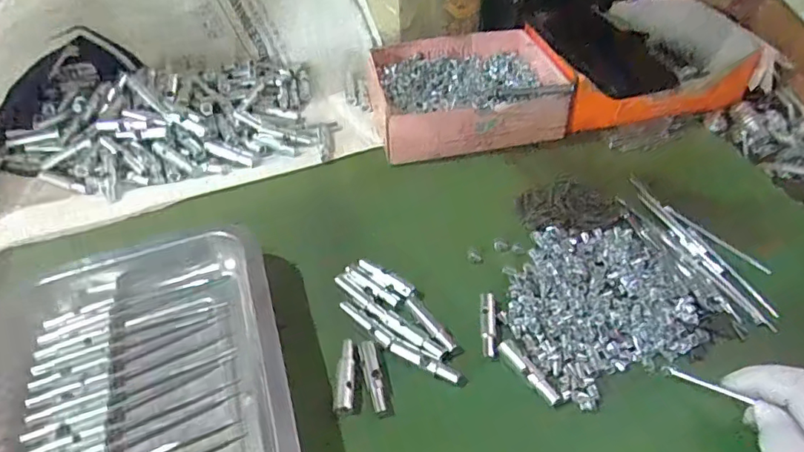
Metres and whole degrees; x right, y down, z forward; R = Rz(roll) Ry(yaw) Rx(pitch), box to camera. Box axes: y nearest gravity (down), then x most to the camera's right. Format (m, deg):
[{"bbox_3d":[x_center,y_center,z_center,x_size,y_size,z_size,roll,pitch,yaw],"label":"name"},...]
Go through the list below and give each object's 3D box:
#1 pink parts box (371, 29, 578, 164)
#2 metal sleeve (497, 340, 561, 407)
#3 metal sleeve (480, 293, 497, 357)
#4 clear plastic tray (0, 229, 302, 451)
[{"bbox_3d":[0.062,-0.139,0.544,0.180,0.052,0.153,-8,48,-6],"label":"pink parts box"},{"bbox_3d":[0.085,0.096,0.355,0.011,0.006,0.051,-28,52,-22],"label":"metal sleeve"},{"bbox_3d":[0.061,0.069,0.380,0.010,0.007,0.048,2,47,4],"label":"metal sleeve"},{"bbox_3d":[-0.169,0.109,0.335,0.188,0.042,0.272,-14,48,-11],"label":"clear plastic tray"}]

